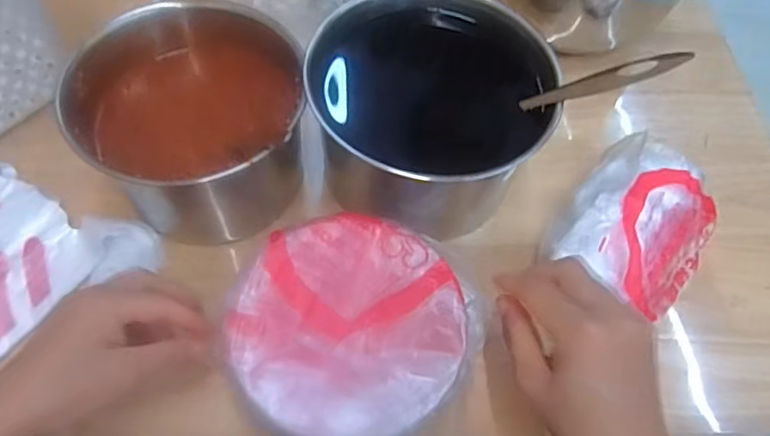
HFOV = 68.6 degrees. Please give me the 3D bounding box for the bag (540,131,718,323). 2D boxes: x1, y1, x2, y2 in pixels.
[{"bbox_3d":[0.189,0.010,0.432,0.101,0.056,0.144,34,65,14],"label":"bag"}]

